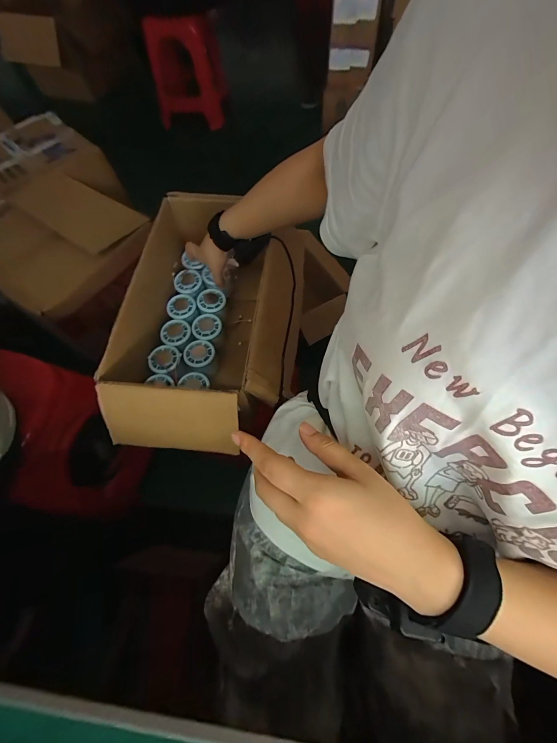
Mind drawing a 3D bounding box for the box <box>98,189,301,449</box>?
[{"bbox_3d":[-0.120,-0.091,0.562,0.261,0.170,0.446,0,66,2],"label":"box"}]

